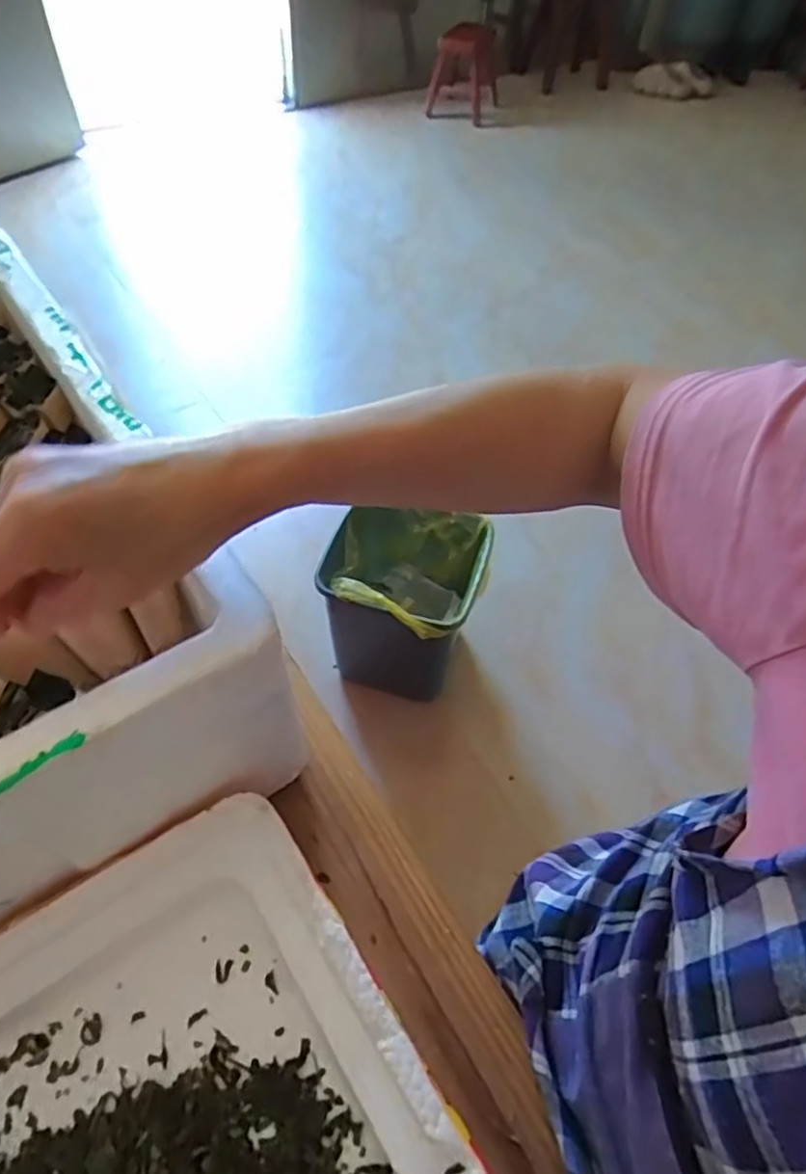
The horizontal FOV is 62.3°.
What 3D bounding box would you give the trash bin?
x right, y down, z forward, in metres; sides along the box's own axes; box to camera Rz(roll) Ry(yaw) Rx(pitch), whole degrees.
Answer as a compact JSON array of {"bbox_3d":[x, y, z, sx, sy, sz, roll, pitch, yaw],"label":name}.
[{"bbox_3d":[0.007,0.032,1.021,0.204,0.255,0.198,19,53,11],"label":"trash bin"}]

